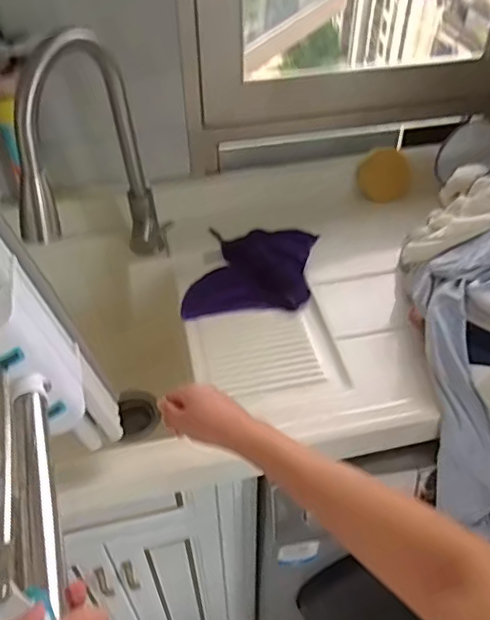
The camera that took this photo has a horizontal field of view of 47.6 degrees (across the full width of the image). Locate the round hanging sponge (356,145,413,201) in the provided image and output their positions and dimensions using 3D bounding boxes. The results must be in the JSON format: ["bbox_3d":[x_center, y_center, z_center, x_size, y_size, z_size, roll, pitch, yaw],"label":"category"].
[{"bbox_3d":[0.290,-0.283,1.156,0.108,0.108,0.029,7,47,6],"label":"round hanging sponge"}]

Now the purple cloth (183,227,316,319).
[{"bbox_3d":[0.007,-0.067,1.000,0.213,0.107,0.190,9,47,8],"label":"purple cloth"}]

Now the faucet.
[{"bbox_3d":[-0.223,-0.188,0.823,0.059,0.402,0.278,24,51,20],"label":"faucet"}]

